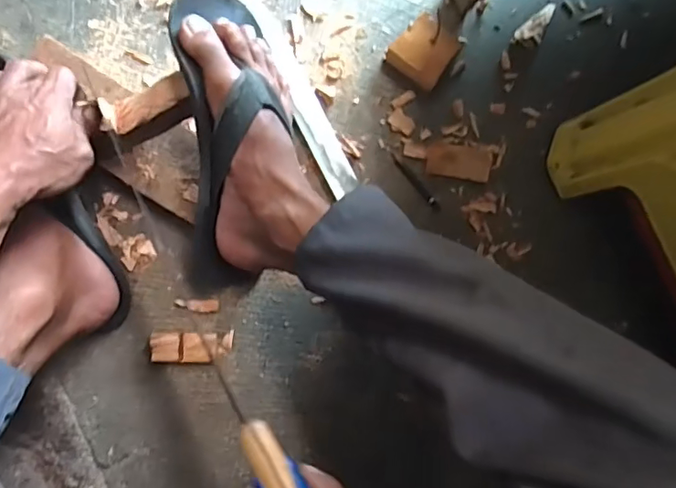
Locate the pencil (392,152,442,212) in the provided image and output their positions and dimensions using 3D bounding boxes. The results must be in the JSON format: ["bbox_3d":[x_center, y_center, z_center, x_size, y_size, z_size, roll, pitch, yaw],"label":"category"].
[{"bbox_3d":[0.087,-0.069,0.588,0.011,0.005,0.082,-43,91,-9],"label":"pencil"}]

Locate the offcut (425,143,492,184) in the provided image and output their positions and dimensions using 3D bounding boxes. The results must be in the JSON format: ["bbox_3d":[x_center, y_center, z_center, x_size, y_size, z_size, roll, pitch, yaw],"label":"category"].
[{"bbox_3d":[0.138,-0.093,0.593,0.072,0.008,0.039,7,90,5],"label":"offcut"}]

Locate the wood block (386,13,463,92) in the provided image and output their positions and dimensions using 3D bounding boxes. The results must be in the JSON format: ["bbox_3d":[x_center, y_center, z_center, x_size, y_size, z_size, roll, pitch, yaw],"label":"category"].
[{"bbox_3d":[0.097,-0.215,0.592,0.062,0.035,0.062,38,81,-2],"label":"wood block"}]

